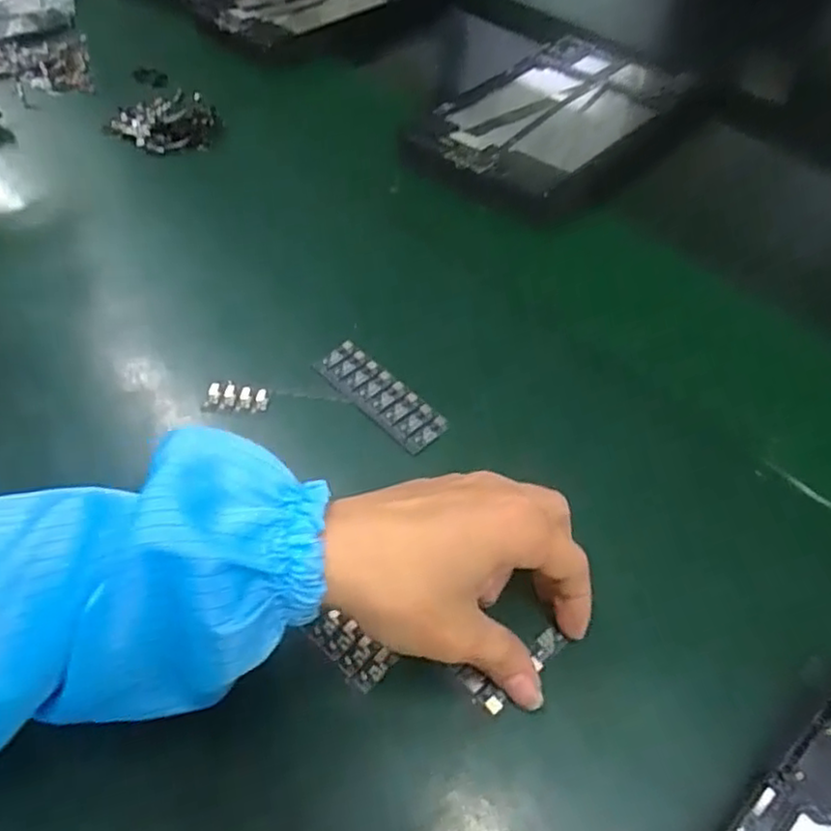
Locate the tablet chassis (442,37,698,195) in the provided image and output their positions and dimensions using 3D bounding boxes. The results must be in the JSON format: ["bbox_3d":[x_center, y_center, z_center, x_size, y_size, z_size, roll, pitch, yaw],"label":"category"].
[{"bbox_3d":[0.115,-0.257,0.578,0.139,0.015,0.232,36,59,27],"label":"tablet chassis"}]

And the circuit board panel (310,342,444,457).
[{"bbox_3d":[-0.020,-0.011,0.399,0.029,0.008,0.087,-35,57,-25],"label":"circuit board panel"}]

